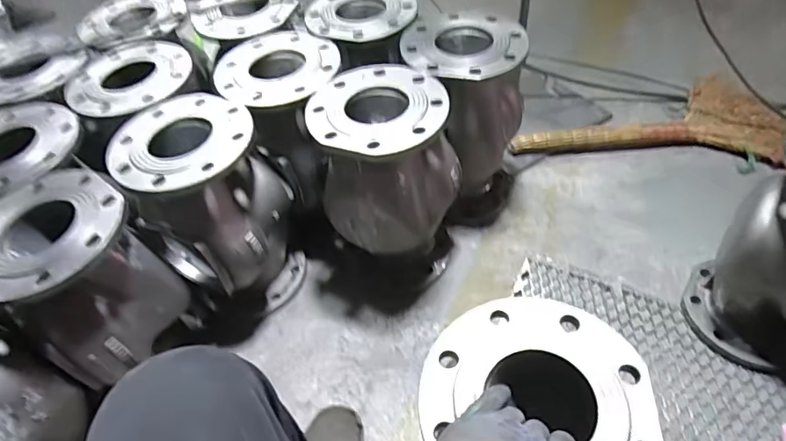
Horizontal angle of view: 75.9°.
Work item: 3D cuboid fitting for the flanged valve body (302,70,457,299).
[{"bbox_3d":[0.000,-0.051,0.905,0.241,0.374,0.217,-3,49,3],"label":"flanged valve body"}]

